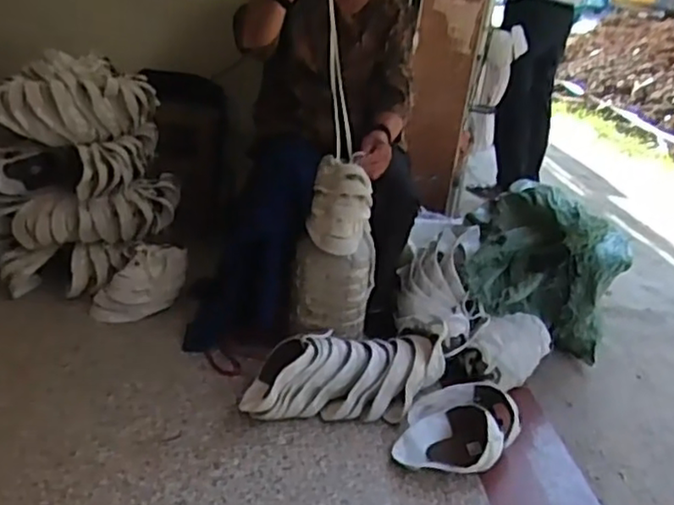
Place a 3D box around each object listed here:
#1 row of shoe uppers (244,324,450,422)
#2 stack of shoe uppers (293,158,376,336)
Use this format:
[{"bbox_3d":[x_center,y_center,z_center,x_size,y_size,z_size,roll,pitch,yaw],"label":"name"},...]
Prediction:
[{"bbox_3d":[0.028,0.260,1.389,0.436,0.127,0.154,3,24,-12],"label":"row of shoe uppers"},{"bbox_3d":[0.006,-0.009,1.509,0.174,0.350,0.162,9,24,1],"label":"stack of shoe uppers"}]

